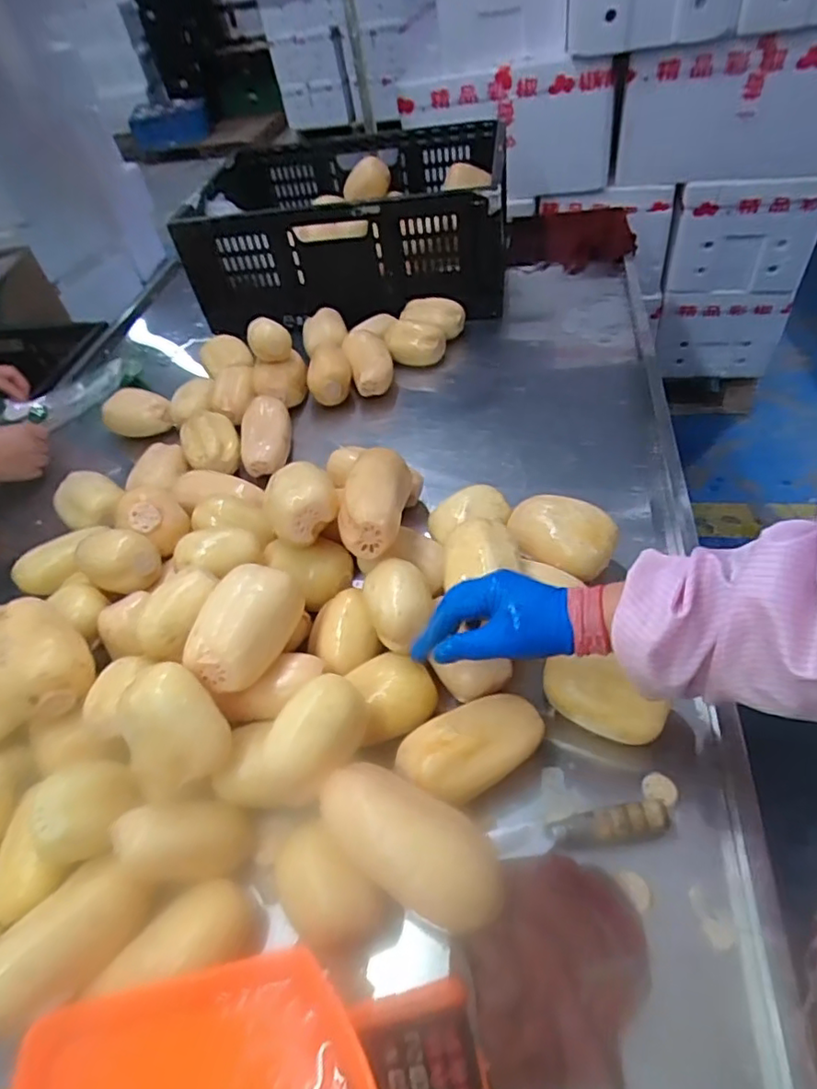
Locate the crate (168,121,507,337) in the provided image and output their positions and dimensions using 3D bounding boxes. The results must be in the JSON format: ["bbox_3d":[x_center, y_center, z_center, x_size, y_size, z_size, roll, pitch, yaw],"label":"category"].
[{"bbox_3d":[-0.115,-0.626,1.194,0.598,0.211,0.376,-3,48,8],"label":"crate"}]

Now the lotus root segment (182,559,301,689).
[{"bbox_3d":[-0.157,0.079,0.575,0.063,0.056,0.120,8,51,17],"label":"lotus root segment"}]

